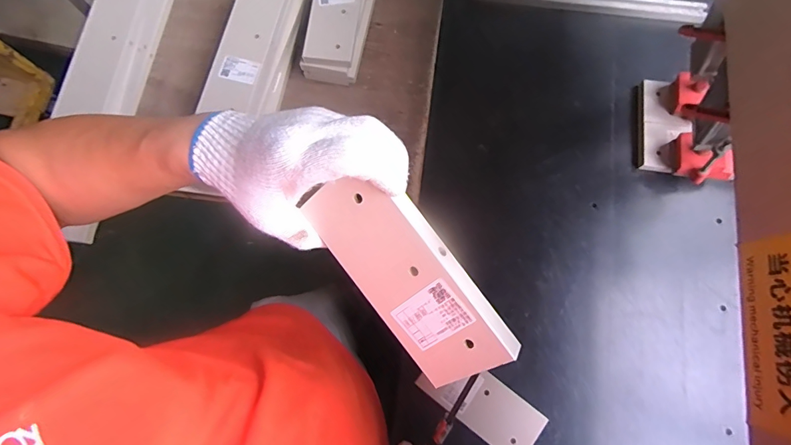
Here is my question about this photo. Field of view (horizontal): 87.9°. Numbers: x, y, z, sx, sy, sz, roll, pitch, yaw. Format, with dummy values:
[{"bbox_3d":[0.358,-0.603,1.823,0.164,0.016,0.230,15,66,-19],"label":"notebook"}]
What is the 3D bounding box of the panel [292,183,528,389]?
[{"bbox_3d":[0.007,0.041,0.313,0.084,0.016,0.178,-36,90,36],"label":"panel"}]

